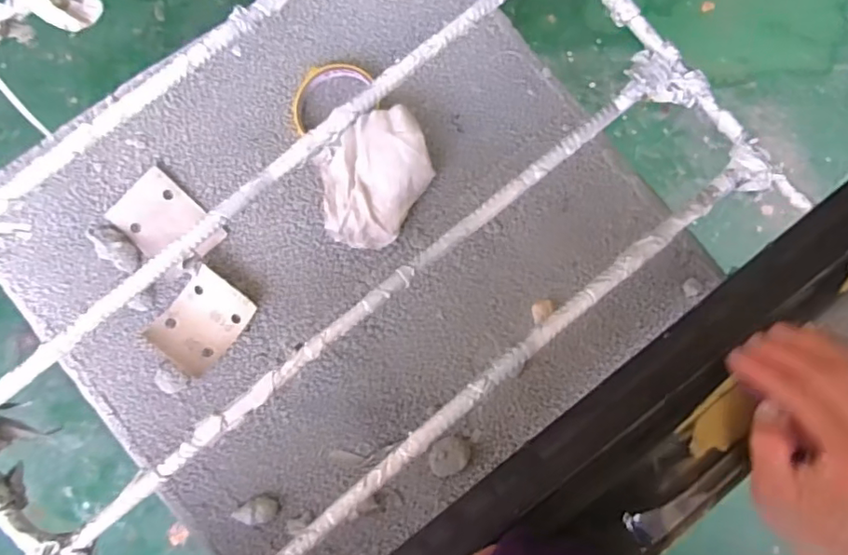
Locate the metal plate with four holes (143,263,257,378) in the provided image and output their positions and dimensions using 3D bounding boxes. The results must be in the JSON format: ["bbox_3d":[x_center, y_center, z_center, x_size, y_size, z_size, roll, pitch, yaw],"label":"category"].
[{"bbox_3d":[-0.216,0.042,0.533,0.069,0.018,0.089,39,85,3],"label":"metal plate with four holes"}]

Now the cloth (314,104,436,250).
[{"bbox_3d":[-0.047,-0.095,0.542,0.111,0.041,0.129,-8,85,-2],"label":"cloth"}]

